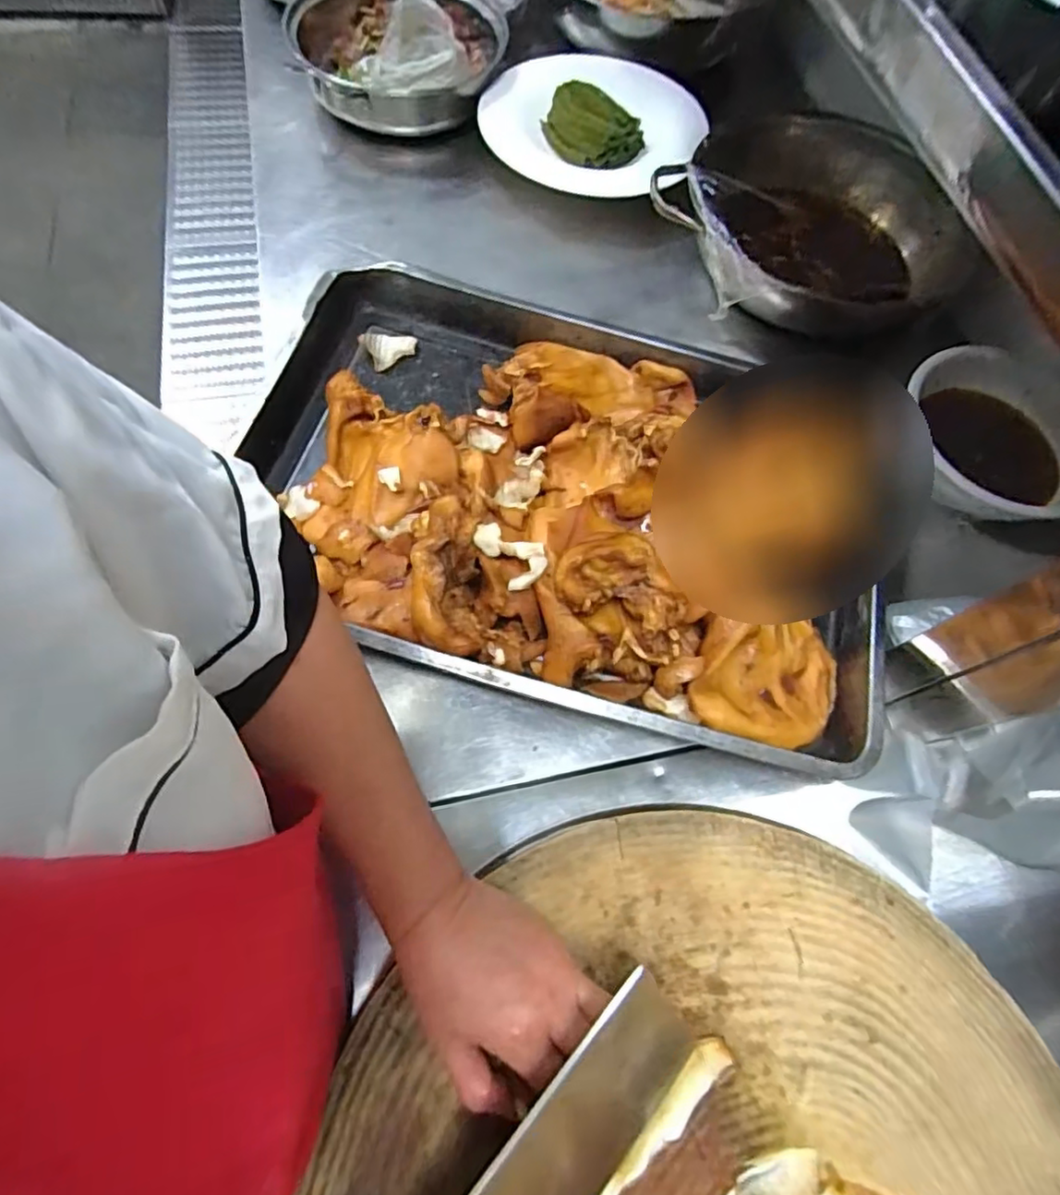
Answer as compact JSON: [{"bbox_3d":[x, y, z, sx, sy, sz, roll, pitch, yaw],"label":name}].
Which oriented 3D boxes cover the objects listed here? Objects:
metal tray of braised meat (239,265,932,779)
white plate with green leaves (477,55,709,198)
[{"bbox_3d":[0.032,-0.100,0.561,0.574,0.097,0.396,16,66,2],"label":"metal tray of braised meat"},{"bbox_3d":[0.071,-0.573,0.751,0.271,0.050,0.208,14,82,2],"label":"white plate with green leaves"}]

